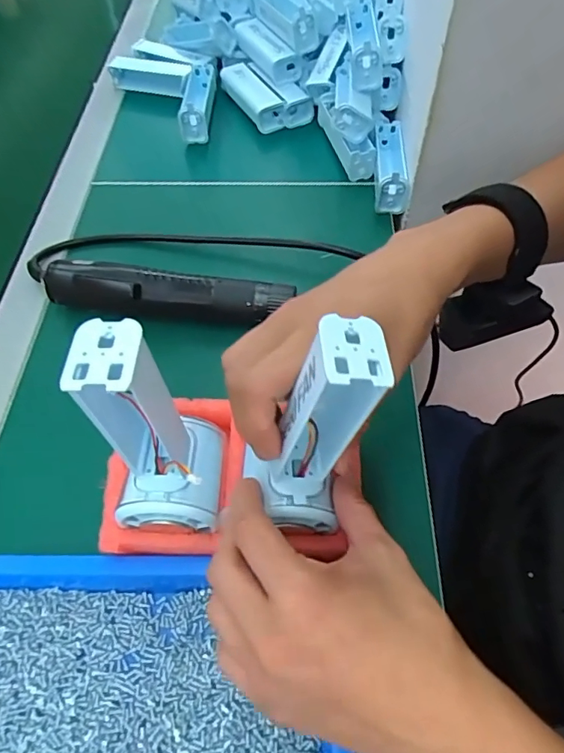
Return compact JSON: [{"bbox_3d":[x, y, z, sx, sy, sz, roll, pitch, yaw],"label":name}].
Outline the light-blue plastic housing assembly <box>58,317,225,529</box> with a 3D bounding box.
[{"bbox_3d":[-0.062,0.025,0.231,0.052,0.120,0.057,-1,57,2],"label":"light-blue plastic housing assembly"}]

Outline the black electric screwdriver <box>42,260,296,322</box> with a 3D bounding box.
[{"bbox_3d":[-0.091,-0.061,0.387,0.187,0.039,0.030,6,58,7],"label":"black electric screwdriver"}]

